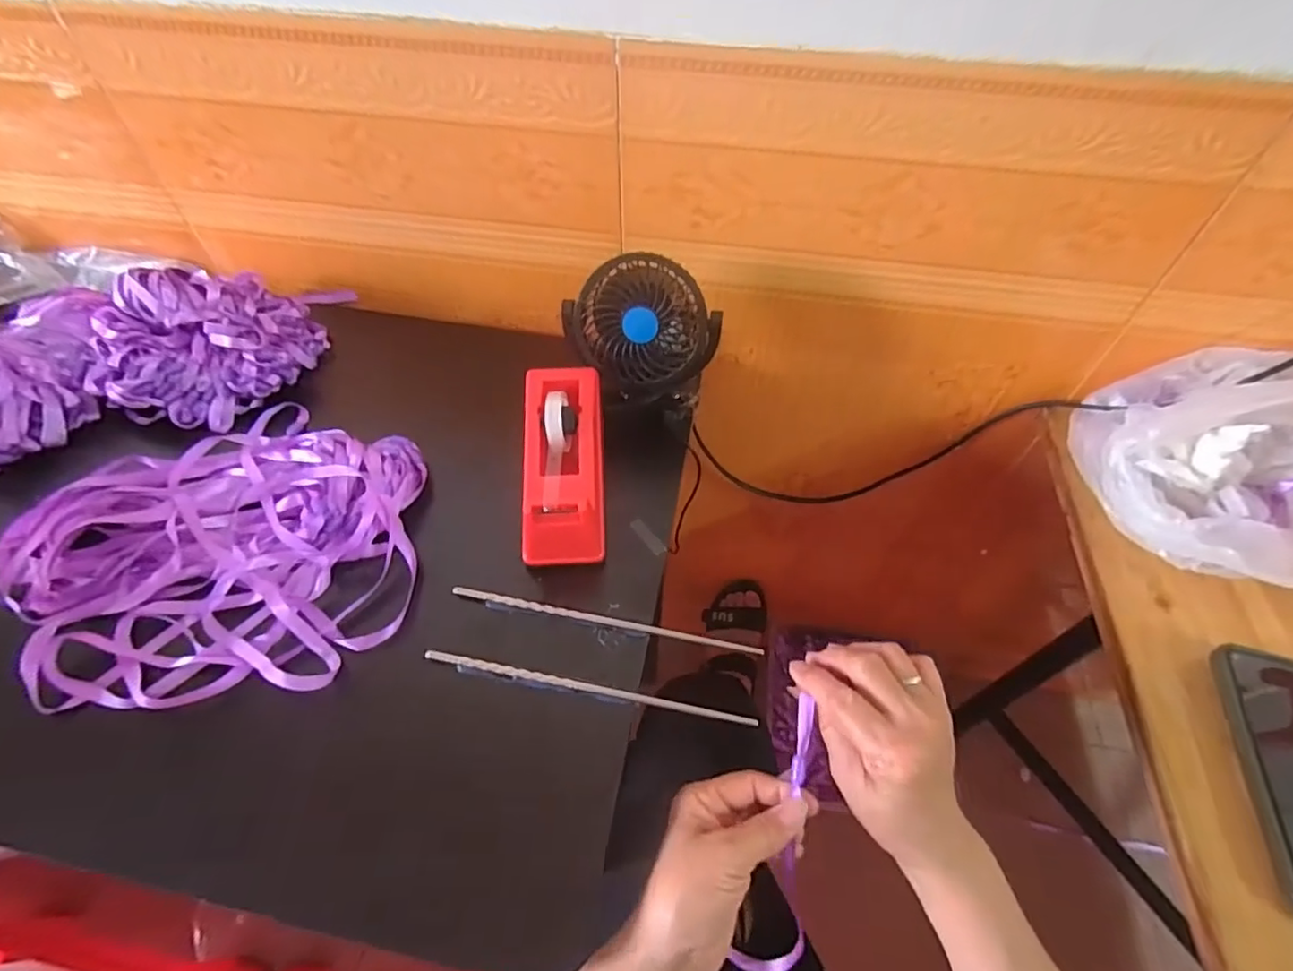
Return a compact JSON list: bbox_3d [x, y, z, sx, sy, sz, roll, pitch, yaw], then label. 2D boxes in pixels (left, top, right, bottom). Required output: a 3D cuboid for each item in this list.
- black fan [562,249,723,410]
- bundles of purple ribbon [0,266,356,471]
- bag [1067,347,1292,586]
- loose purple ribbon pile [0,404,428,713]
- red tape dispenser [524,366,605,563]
[{"bbox_3d":[-0.002,-0.127,0.493,0.124,0.129,0.058,-1,29,5],"label":"black fan"},{"bbox_3d":[-0.467,-0.128,0.522,0.343,0.059,0.177,-14,54,-10],"label":"bundles of purple ribbon"},{"bbox_3d":[0.496,-0.032,0.468,0.284,0.103,0.209,-12,54,-9],"label":"bag"},{"bbox_3d":[-0.325,0.042,0.438,0.291,0.033,0.231,-5,53,-4],"label":"loose purple ribbon pile"},{"bbox_3d":[-0.065,-0.016,0.458,0.061,0.072,0.157,-2,53,-2],"label":"red tape dispenser"}]

